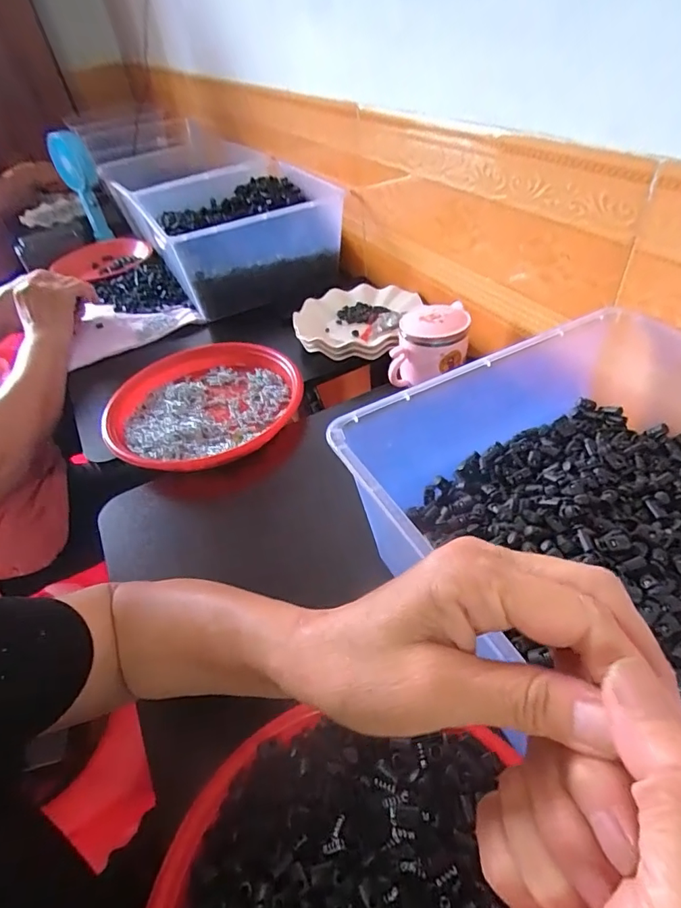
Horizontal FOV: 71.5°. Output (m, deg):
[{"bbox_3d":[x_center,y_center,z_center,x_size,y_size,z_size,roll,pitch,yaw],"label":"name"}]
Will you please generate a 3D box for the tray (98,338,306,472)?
[{"bbox_3d":[-0.177,-0.064,0.597,0.230,0.025,0.237,-4,44,4],"label":"tray"}]

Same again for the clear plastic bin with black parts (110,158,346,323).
[{"bbox_3d":[-0.193,-0.407,0.878,0.298,0.153,0.382,-26,47,-18],"label":"clear plastic bin with black parts"}]

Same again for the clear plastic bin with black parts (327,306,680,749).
[{"bbox_3d":[0.197,0.041,0.319,0.279,0.094,0.295,-23,46,-16],"label":"clear plastic bin with black parts"}]

